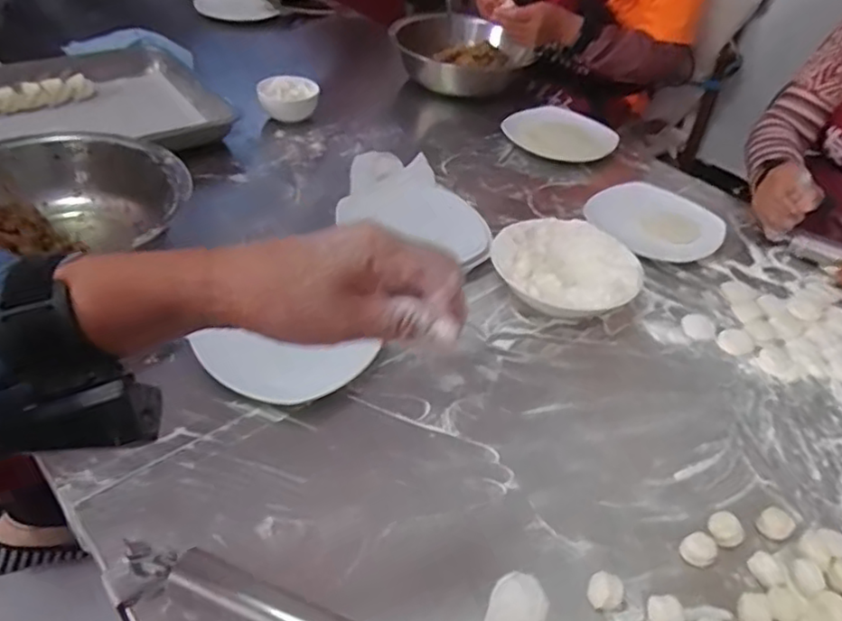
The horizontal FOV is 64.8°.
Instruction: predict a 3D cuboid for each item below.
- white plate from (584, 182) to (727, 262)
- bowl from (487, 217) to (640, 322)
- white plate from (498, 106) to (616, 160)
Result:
[{"bbox_3d":[0.318,-0.123,0.916,0.165,0.028,0.165,4,41,-3],"label":"white plate"},{"bbox_3d":[0.165,-0.039,0.773,0.159,0.060,0.163,4,41,-3],"label":"bowl"},{"bbox_3d":[0.229,-0.289,1.091,0.165,0.029,0.165,4,41,-3],"label":"white plate"}]

